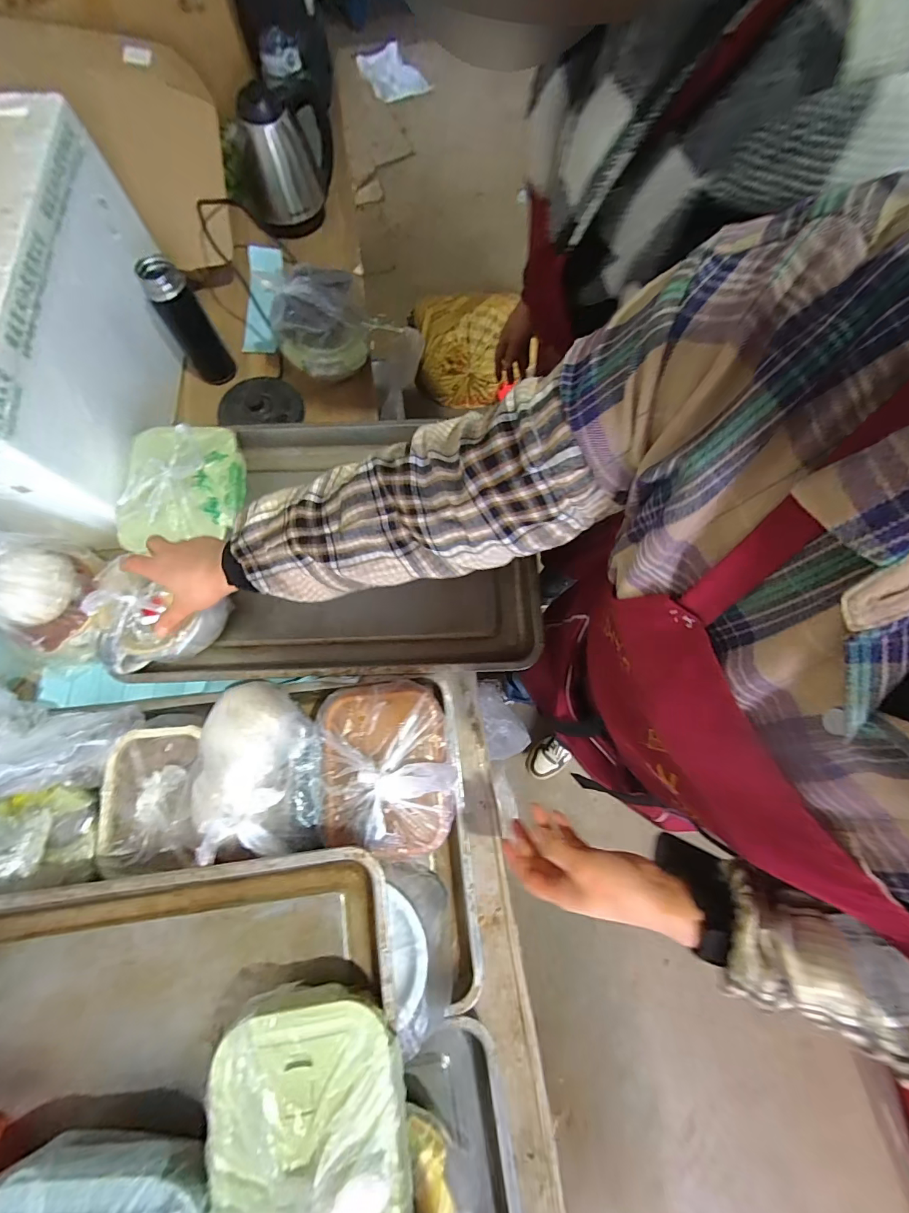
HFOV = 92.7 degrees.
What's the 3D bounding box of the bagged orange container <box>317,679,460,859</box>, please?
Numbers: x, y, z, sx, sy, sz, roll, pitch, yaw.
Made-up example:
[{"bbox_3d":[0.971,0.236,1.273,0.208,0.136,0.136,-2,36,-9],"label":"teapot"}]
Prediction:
[{"bbox_3d":[-0.081,0.187,0.506,0.159,0.058,0.201,-6,74,-3],"label":"bagged orange container"}]

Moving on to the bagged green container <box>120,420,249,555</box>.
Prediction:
[{"bbox_3d":[-0.376,-0.173,0.579,0.159,0.065,0.181,-7,74,-4],"label":"bagged green container"}]

